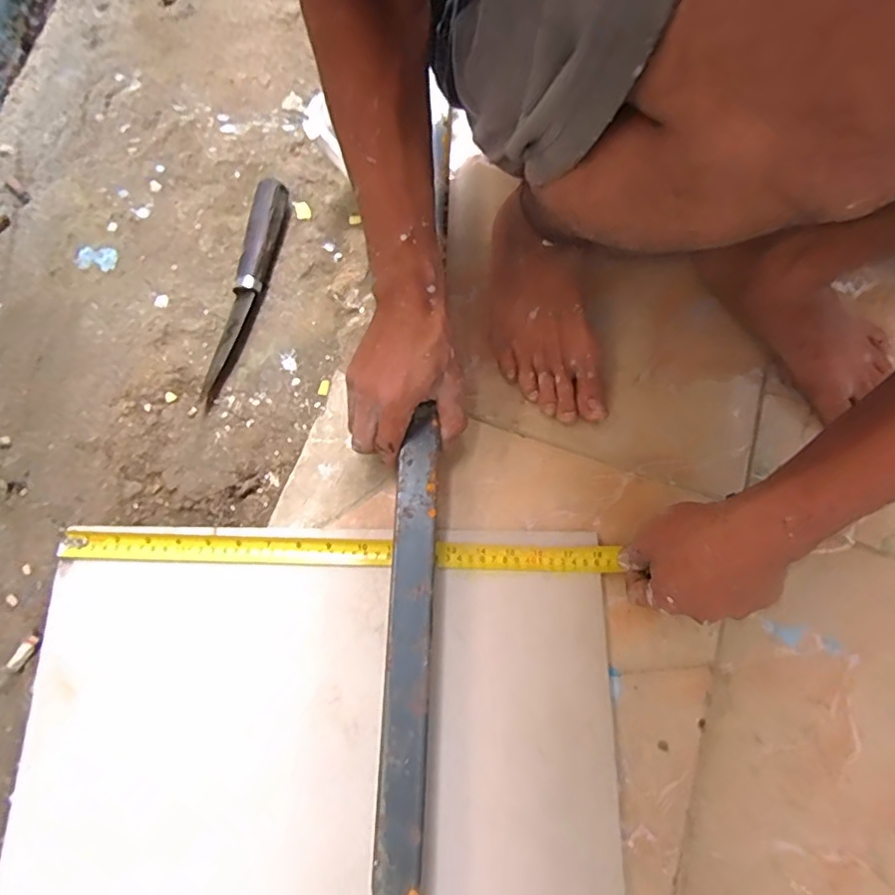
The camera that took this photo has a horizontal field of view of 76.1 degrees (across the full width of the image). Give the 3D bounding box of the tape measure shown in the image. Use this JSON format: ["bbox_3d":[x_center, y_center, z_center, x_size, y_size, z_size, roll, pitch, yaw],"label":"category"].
[{"bbox_3d":[-0.088,0.090,0.490,0.467,0.008,0.024,2,72,-2],"label":"tape measure"}]

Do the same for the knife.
[{"bbox_3d":[-0.199,-0.161,0.565,0.032,0.028,0.240,9,72,1],"label":"knife"}]

